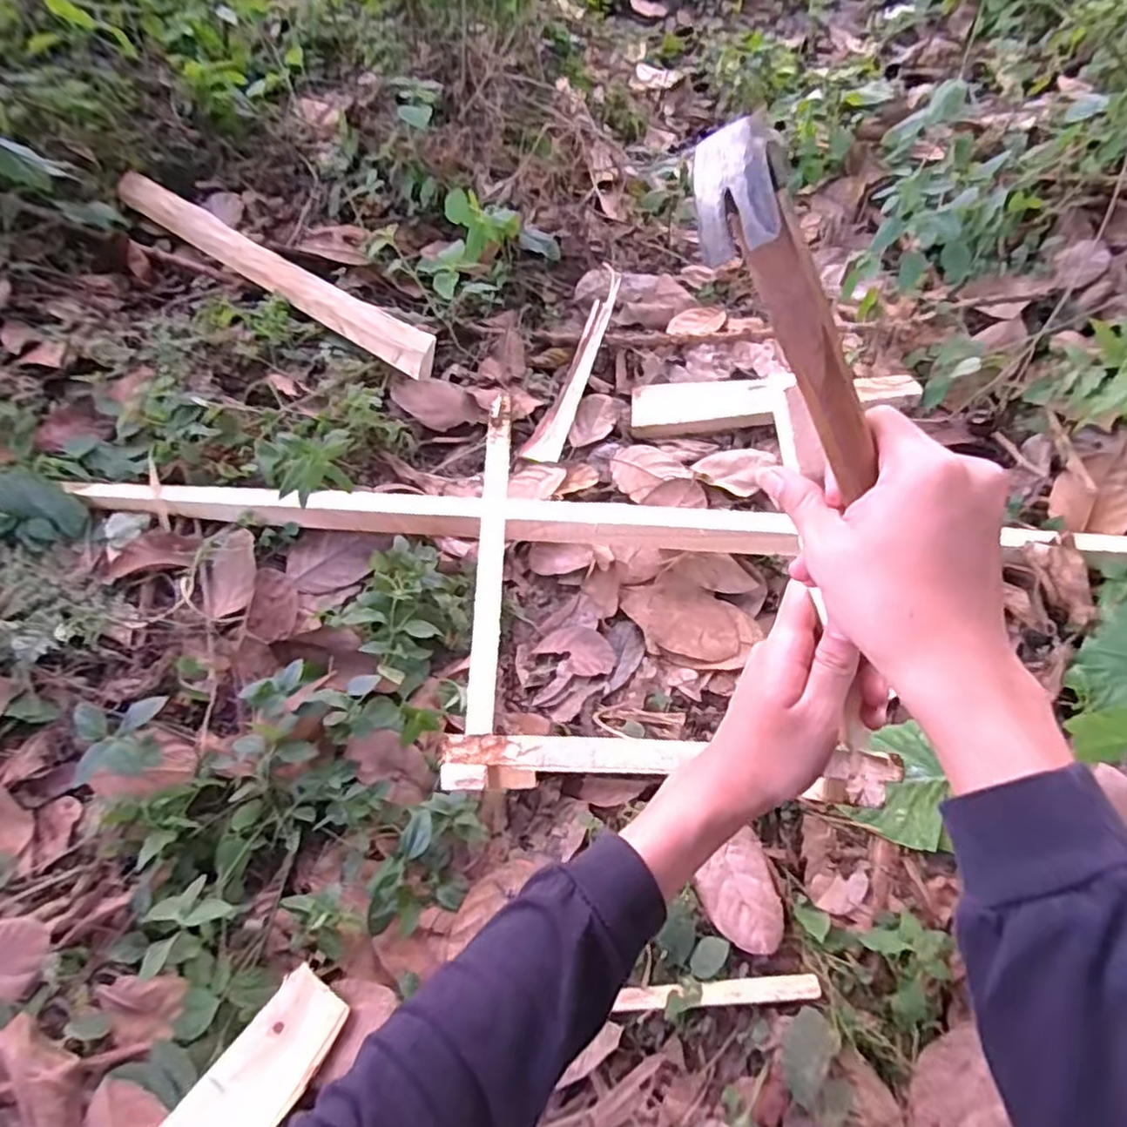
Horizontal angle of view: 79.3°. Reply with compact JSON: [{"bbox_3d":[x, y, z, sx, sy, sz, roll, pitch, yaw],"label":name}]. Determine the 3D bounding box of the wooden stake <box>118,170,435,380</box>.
[{"bbox_3d":[-0.433,-0.426,0.969,0.683,0.049,0.053,34,69,19],"label":"wooden stake"}]

